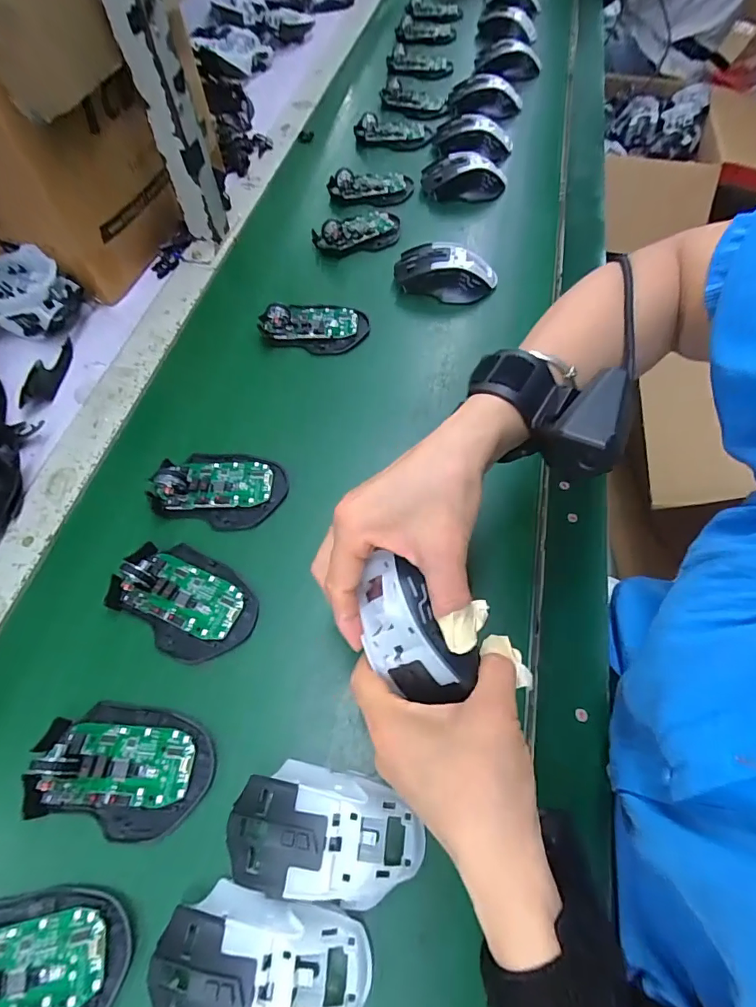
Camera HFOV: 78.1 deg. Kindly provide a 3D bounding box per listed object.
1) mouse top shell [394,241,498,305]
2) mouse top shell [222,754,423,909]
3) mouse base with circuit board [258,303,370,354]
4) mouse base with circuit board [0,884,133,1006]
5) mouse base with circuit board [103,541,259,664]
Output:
[{"bbox_3d":[0.077,-0.264,0.530,0.112,0.038,0.064,6,62,5],"label":"mouse top shell"},{"bbox_3d":[-0.031,0.194,0.277,0.113,0.034,0.063,5,61,5],"label":"mouse top shell"},{"bbox_3d":[-0.070,-0.197,0.504,0.113,0.028,0.064,10,62,7],"label":"mouse base with circuit board"},{"bbox_3d":[-0.200,0.259,0.251,0.112,0.026,0.072,-4,61,0],"label":"mouse base with circuit board"},{"bbox_3d":[-0.151,0.070,0.355,0.112,0.028,0.072,26,65,15],"label":"mouse base with circuit board"}]

